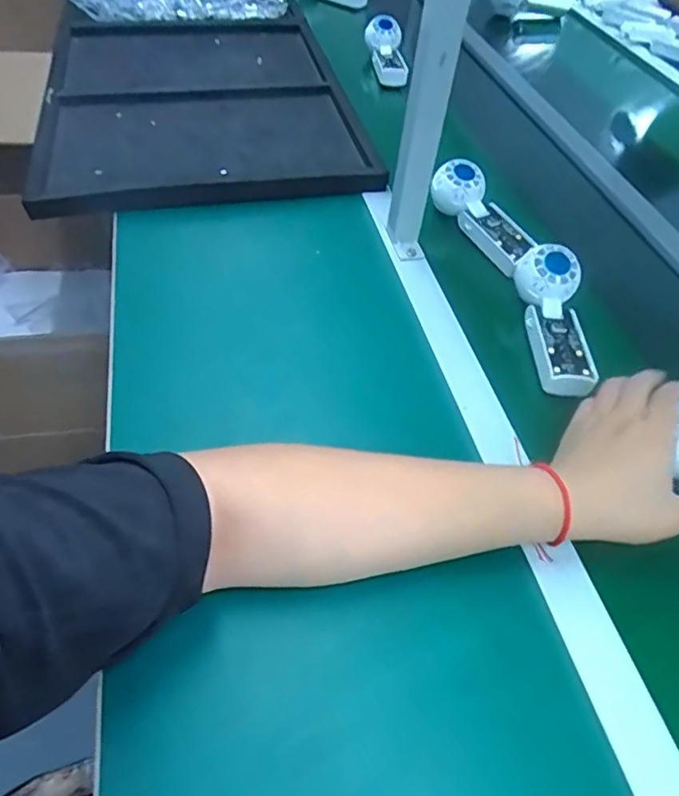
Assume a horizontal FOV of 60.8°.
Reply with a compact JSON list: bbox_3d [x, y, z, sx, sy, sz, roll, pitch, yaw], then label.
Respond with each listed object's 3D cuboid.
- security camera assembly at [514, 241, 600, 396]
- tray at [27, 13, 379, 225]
[{"bbox_3d":[0.213,-0.079,0.561,0.055,0.049,0.153,2,49,-4],"label":"security camera assembly"},{"bbox_3d":[-0.228,-0.478,0.883,0.436,0.051,0.677,-11,49,-6],"label":"tray"}]

